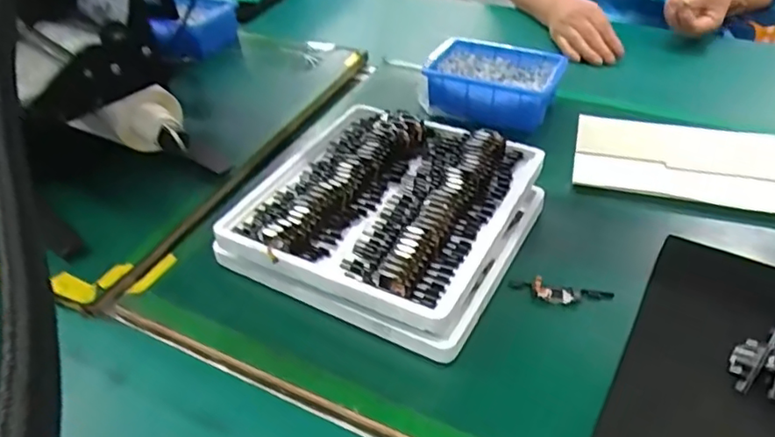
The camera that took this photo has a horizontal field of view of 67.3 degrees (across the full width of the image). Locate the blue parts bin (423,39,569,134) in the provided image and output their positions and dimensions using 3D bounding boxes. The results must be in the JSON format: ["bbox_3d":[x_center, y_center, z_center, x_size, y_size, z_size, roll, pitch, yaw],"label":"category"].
[{"bbox_3d":[0.120,-0.156,0.660,0.142,0.047,0.114,13,43,17],"label":"blue parts bin"}]

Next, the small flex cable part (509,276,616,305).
[{"bbox_3d":[0.134,0.056,0.446,0.078,0.013,0.021,5,41,8],"label":"small flex cable part"}]

